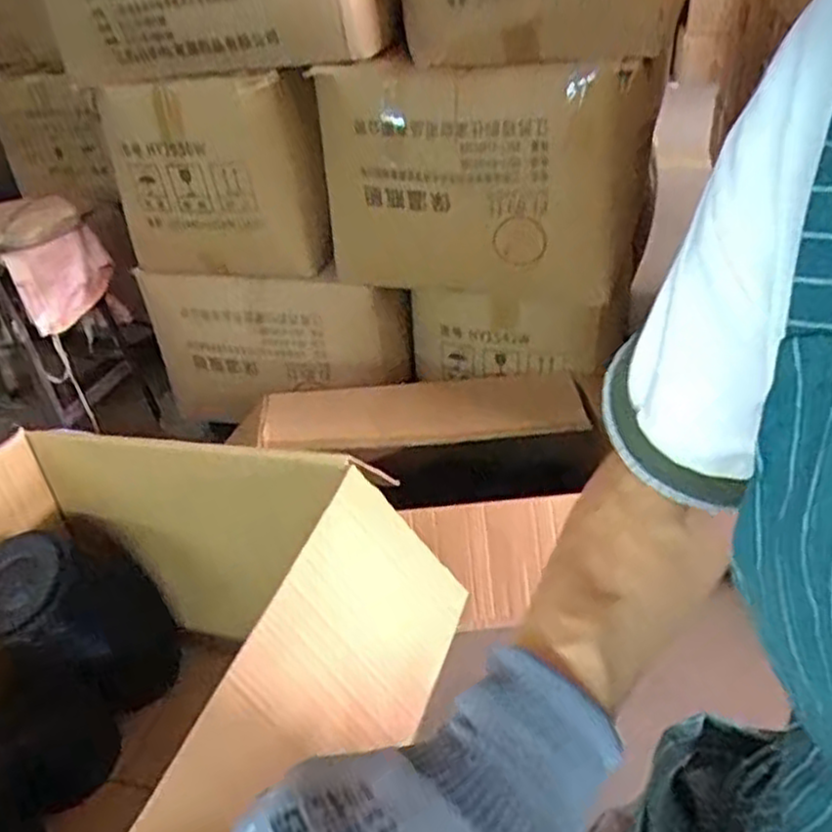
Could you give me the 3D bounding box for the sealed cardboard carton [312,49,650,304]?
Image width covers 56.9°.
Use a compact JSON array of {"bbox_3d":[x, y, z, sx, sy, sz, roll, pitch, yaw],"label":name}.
[{"bbox_3d":[0.123,-0.444,1.498,0.546,0.438,0.288,11,37,22],"label":"sealed cardboard carton"}]

